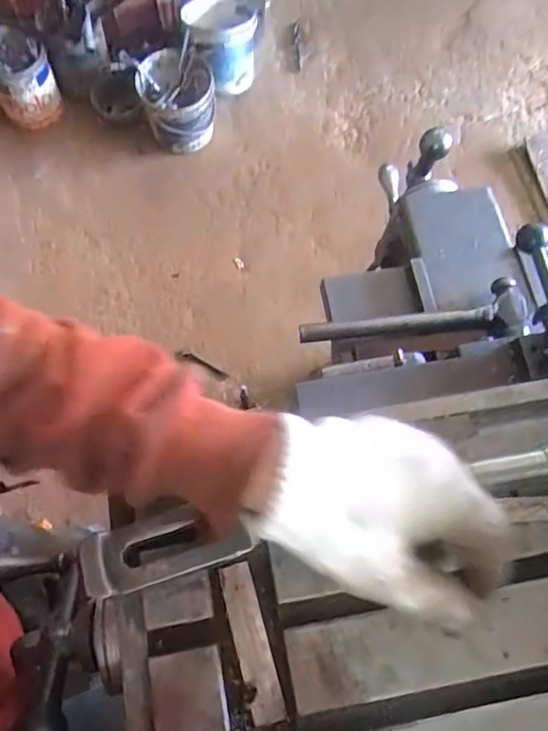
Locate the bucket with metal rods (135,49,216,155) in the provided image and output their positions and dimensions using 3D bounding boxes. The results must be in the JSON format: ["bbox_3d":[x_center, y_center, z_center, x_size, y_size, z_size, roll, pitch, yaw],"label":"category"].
[{"bbox_3d":[-0.254,-0.704,1.478,0.189,0.214,0.196,0,73,-1],"label":"bucket with metal rods"}]

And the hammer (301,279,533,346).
[{"bbox_3d":[0.151,-0.041,0.592,0.240,0.028,0.063,-10,73,-4],"label":"hammer"}]

